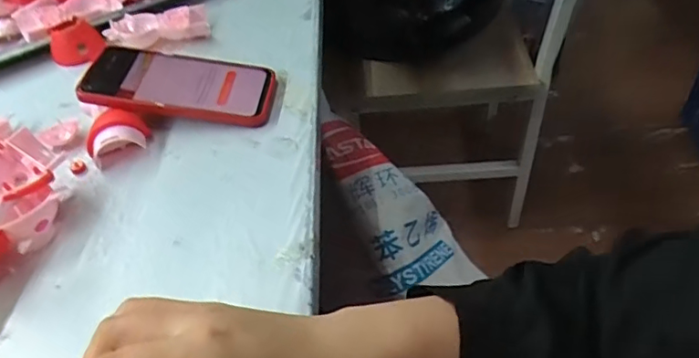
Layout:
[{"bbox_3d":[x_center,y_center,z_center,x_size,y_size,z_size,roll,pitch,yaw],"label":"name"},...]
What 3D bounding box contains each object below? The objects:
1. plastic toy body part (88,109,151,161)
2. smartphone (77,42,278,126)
[{"bbox_3d":[-0.199,-0.036,0.477,0.049,0.029,0.037,-4,47,3],"label":"plastic toy body part"},{"bbox_3d":[-0.153,-0.086,0.509,0.163,0.012,0.078,6,49,-4],"label":"smartphone"}]

